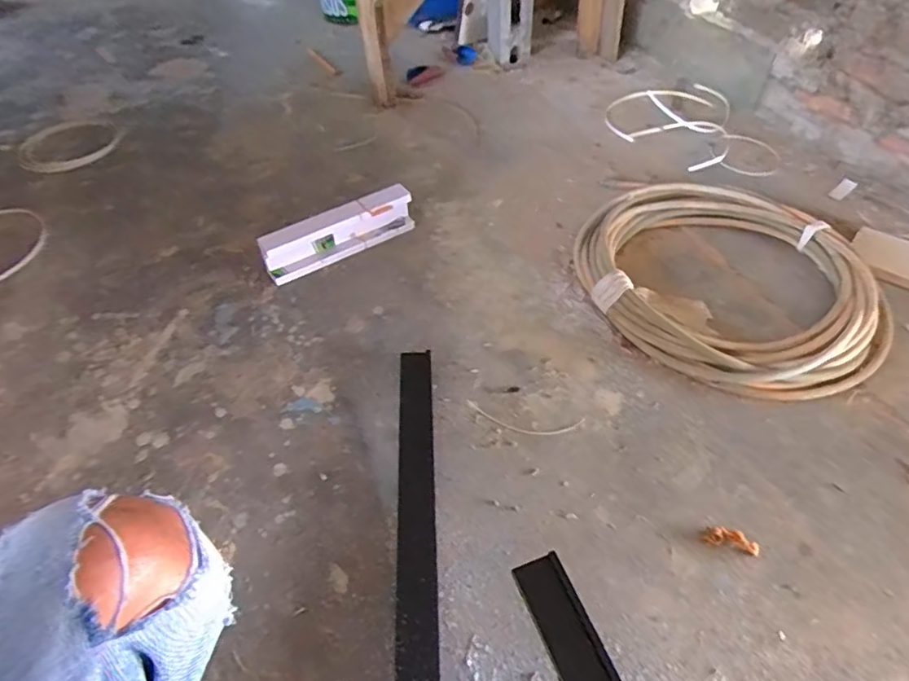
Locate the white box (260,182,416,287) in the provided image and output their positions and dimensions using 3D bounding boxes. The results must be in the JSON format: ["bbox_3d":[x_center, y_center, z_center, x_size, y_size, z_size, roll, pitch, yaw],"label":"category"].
[{"bbox_3d":[-0.205,-0.190,1.016,0.278,0.081,0.053,-26,52,-18],"label":"white box"}]

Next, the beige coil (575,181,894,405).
[{"bbox_3d":[0.427,-0.105,0.919,0.418,0.051,0.467,-7,49,-2],"label":"beige coil"}]

